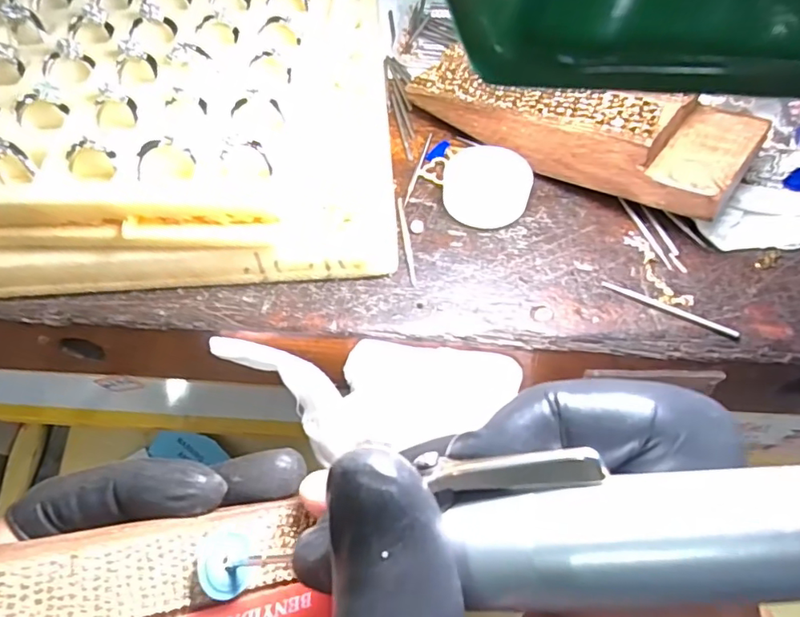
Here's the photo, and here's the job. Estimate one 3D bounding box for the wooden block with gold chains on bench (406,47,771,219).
[{"bbox_3d":[0.064,-0.074,0.204,0.127,0.040,0.043,30,61,19],"label":"wooden block with gold chains on bench"}]

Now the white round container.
[{"bbox_3d":[0.033,-0.047,0.205,0.032,0.016,0.027,7,56,6],"label":"white round container"}]

